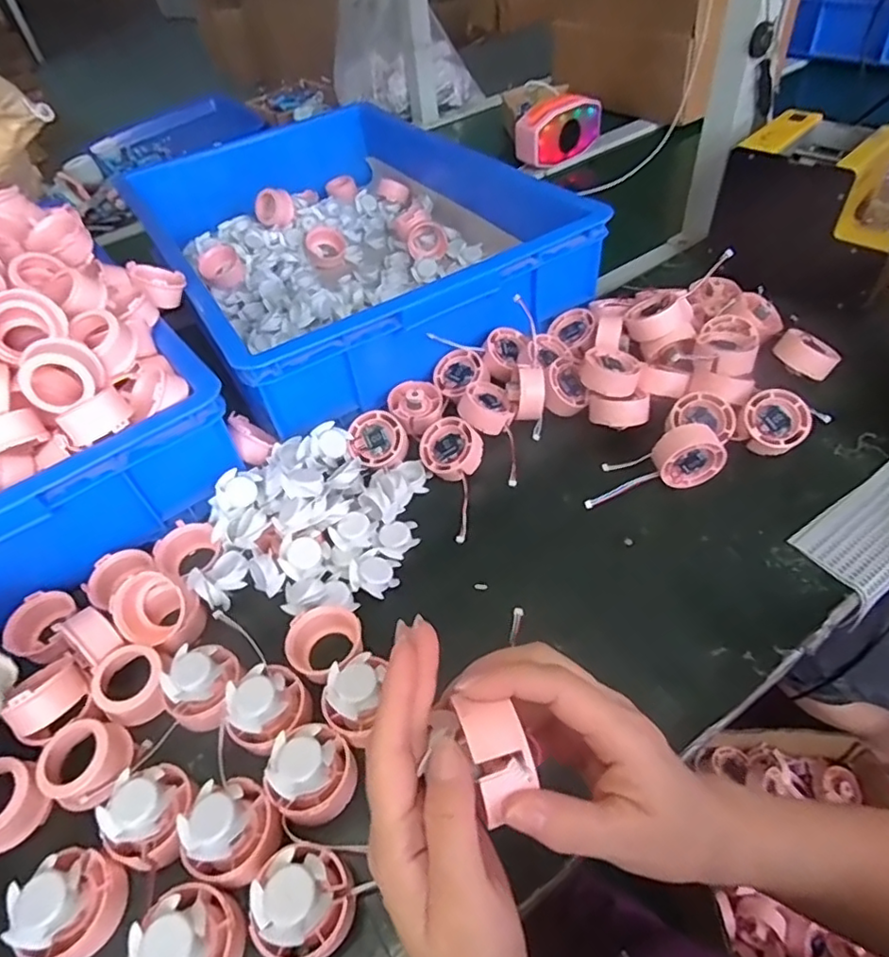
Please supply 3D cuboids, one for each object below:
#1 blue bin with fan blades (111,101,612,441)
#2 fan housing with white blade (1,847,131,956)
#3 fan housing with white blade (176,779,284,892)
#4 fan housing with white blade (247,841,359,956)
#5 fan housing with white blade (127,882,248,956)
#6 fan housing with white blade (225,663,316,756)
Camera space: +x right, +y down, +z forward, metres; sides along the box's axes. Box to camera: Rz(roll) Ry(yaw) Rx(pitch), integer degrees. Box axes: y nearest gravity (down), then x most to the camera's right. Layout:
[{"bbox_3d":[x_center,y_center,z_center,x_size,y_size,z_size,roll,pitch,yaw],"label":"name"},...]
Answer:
[{"bbox_3d":[-0.144,-0.313,0.772,0.403,0.109,0.578,-28,50,-17],"label":"blue bin with fan blades"},{"bbox_3d":[-0.215,0.244,0.342,0.050,0.035,0.054,26,56,27],"label":"fan housing with white blade"},{"bbox_3d":[-0.127,0.211,0.357,0.049,0.033,0.052,23,55,25],"label":"fan housing with white blade"},{"bbox_3d":[-0.077,0.235,0.330,0.050,0.043,0.052,24,55,26],"label":"fan housing with white blade"},{"bbox_3d":[-0.136,0.250,0.322,0.050,0.040,0.048,-4,47,4],"label":"fan housing with white blade"},{"bbox_3d":[-0.120,0.155,0.407,0.054,0.032,0.048,-26,50,-16],"label":"fan housing with white blade"}]

